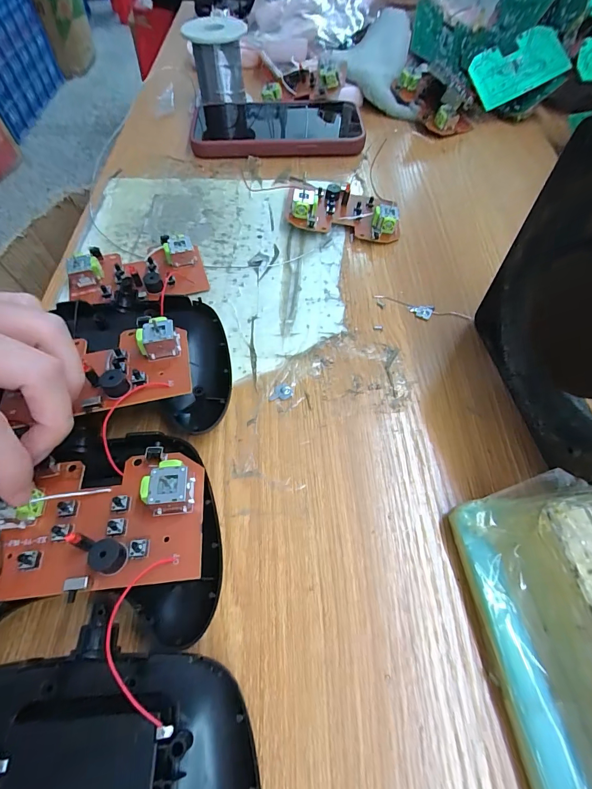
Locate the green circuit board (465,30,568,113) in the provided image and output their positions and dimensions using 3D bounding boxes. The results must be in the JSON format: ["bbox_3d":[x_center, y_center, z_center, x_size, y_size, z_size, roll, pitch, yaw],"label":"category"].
[{"bbox_3d":[0.225,-0.335,0.373,0.087,0.009,0.055,-25,97,6],"label":"green circuit board"}]

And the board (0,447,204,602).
[{"bbox_3d":[-0.086,0.051,0.152,0.090,0.015,0.055,-4,59,-6],"label":"board"}]

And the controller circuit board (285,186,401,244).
[{"bbox_3d":[0.037,-0.143,0.285,0.086,0.024,0.046,1,59,1],"label":"controller circuit board"}]

